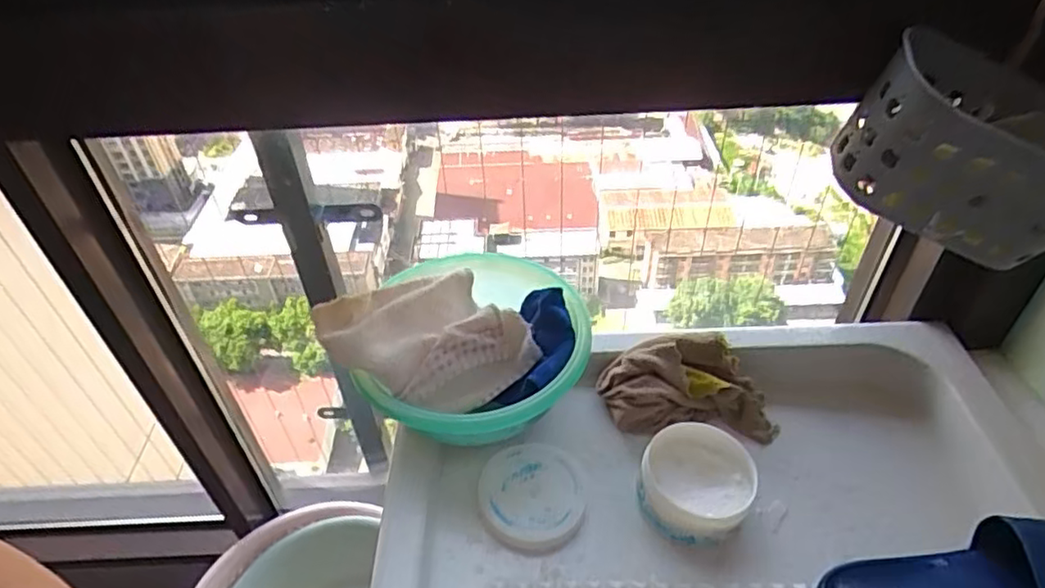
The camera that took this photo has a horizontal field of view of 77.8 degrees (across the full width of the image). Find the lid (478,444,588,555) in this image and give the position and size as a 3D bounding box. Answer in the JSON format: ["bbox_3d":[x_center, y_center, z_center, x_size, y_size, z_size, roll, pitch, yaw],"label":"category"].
[{"bbox_3d":[0.011,0.178,0.574,0.095,0.022,0.094,-2,42,2],"label":"lid"}]

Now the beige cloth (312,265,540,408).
[{"bbox_3d":[-0.082,0.041,0.588,0.173,0.029,0.138,-16,59,-30],"label":"beige cloth"}]

